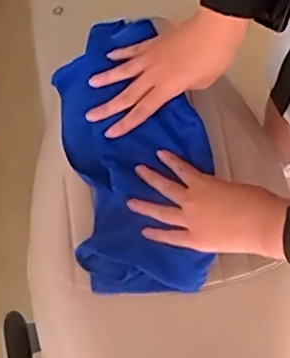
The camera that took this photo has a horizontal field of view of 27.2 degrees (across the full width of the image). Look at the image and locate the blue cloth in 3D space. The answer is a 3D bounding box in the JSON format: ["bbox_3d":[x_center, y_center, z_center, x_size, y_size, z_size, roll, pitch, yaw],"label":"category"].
[{"bbox_3d":[-0.014,-0.028,0.611,0.147,0.034,0.289,-19,71,14],"label":"blue cloth"}]

